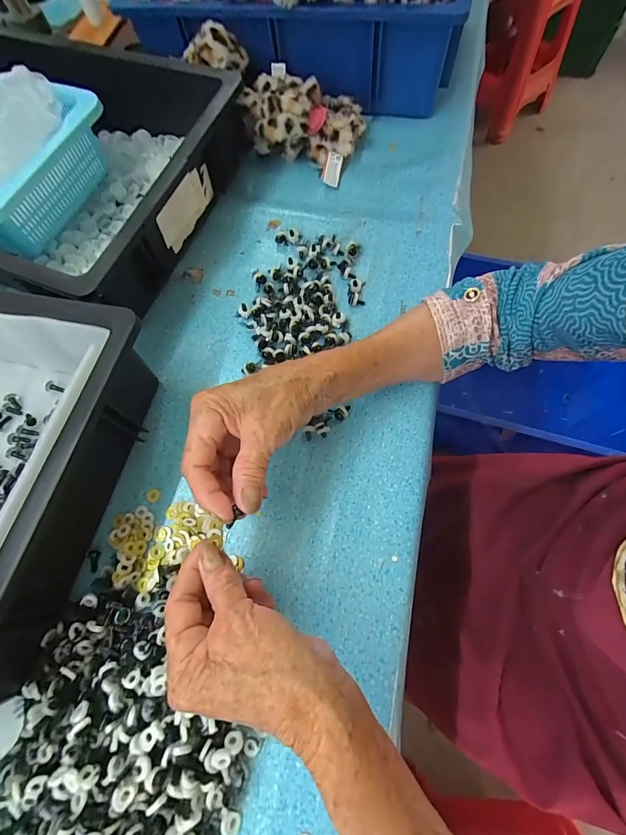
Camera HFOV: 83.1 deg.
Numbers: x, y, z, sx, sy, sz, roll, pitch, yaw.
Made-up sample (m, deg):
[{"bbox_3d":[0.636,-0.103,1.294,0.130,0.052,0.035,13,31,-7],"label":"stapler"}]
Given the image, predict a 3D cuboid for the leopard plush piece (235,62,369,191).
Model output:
[{"bbox_3d":[-0.014,-0.373,0.450,0.146,0.075,0.104,21,71,10],"label":"leopard plush piece"}]

